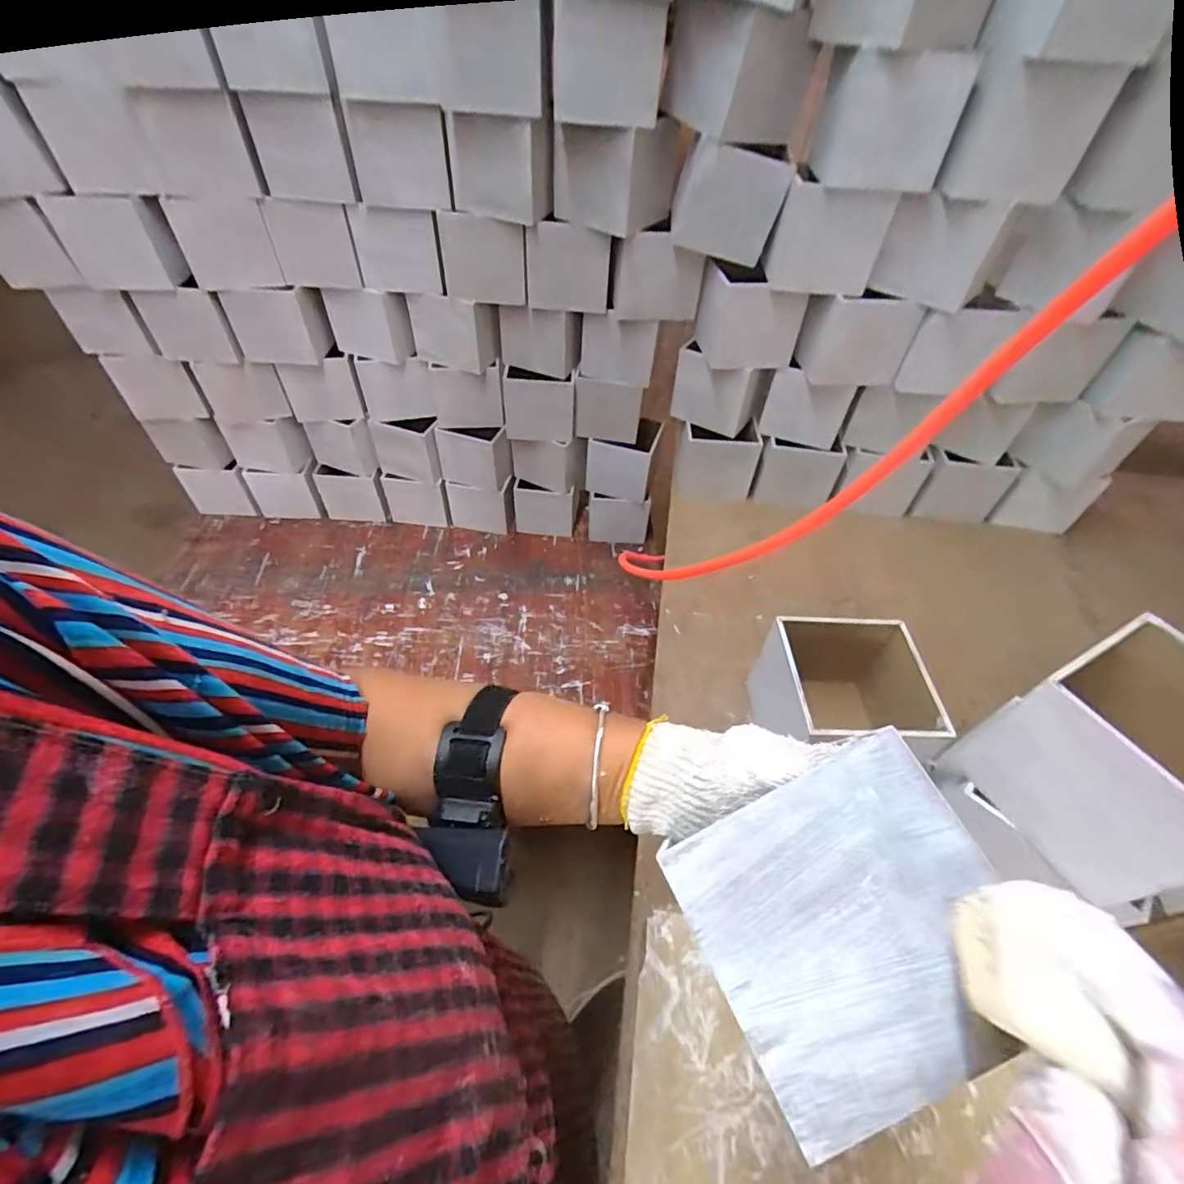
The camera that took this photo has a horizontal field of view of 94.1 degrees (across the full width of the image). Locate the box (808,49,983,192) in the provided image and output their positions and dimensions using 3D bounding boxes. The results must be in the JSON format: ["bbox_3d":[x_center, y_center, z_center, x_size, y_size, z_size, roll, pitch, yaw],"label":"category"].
[{"bbox_3d":[0.314,-0.506,0.590,0.127,0.106,0.086,10,50,5],"label":"box"}]

